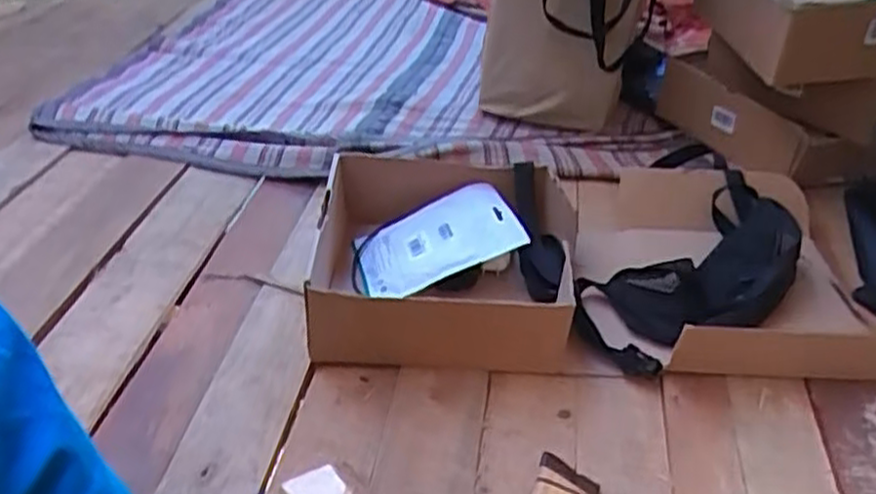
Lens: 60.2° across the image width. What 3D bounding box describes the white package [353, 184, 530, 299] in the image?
[{"bbox_3d":[-0.003,-0.010,0.889,0.190,0.019,0.154,-21,33,2],"label":"white package"}]

